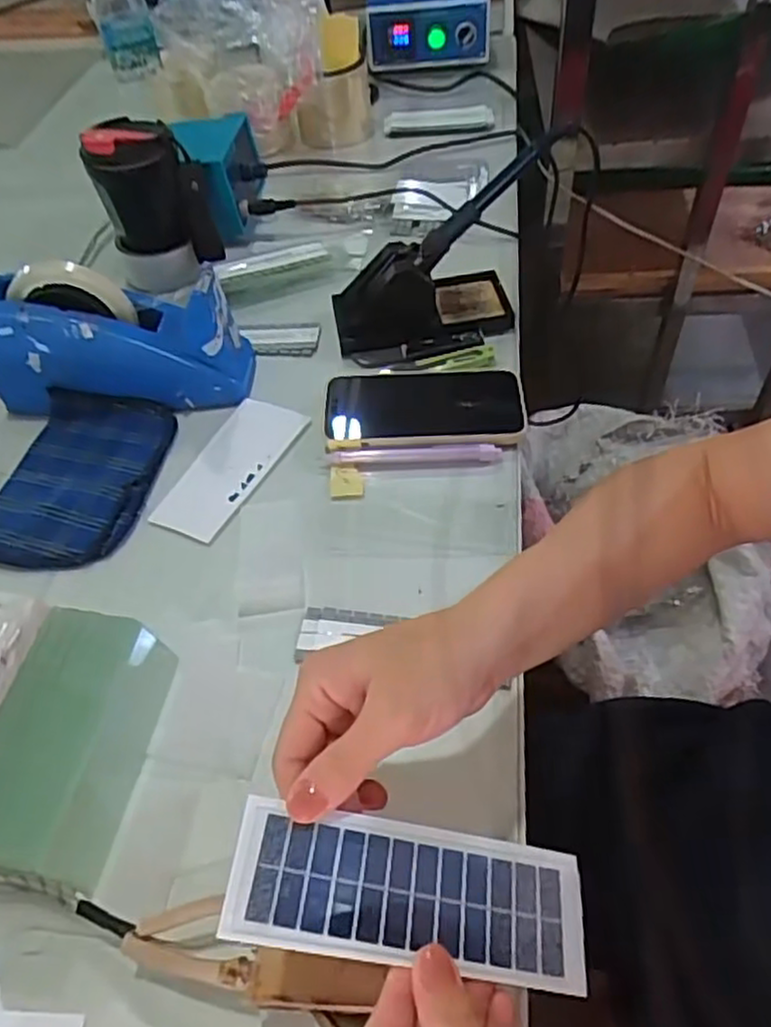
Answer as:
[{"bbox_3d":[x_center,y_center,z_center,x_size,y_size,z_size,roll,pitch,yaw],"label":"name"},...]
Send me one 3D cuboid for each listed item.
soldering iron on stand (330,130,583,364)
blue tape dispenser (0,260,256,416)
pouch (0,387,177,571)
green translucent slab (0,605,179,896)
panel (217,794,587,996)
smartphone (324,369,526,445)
[{"bbox_3d":[0.048,-0.217,0.606,0.190,0.127,0.084,-12,51,-5],"label":"soldering iron on stand"},{"bbox_3d":[-0.221,-0.140,0.591,0.216,0.127,0.063,3,50,-10],"label":"blue tape dispenser"},{"bbox_3d":[-0.240,-0.029,0.561,0.115,0.017,0.160,5,53,7],"label":"pouch"},{"bbox_3d":[-0.178,0.127,0.408,0.073,0.049,0.137,5,52,9],"label":"green translucent slab"},{"bbox_3d":[0.011,0.151,0.286,0.142,0.004,0.051,12,51,-6],"label":"panel"},{"bbox_3d":[0.030,-0.085,0.582,0.160,0.014,0.083,-2,51,3],"label":"smartphone"}]

